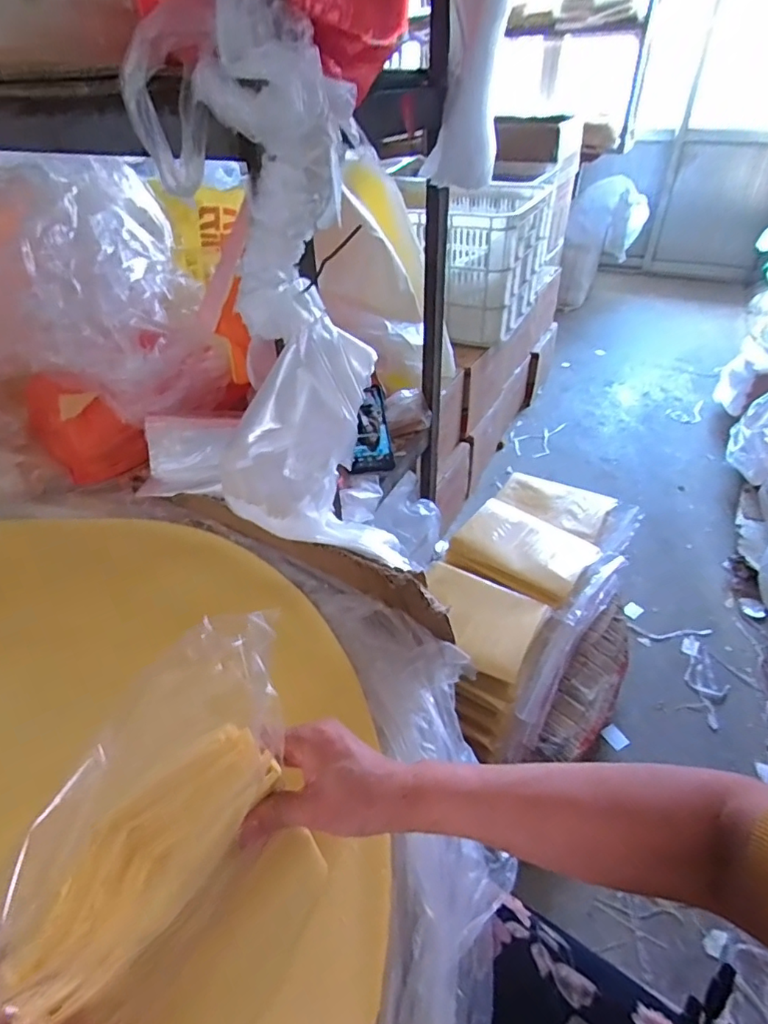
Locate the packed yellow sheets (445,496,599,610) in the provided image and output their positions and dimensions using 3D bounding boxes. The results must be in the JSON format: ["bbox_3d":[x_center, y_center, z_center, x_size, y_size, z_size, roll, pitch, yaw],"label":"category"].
[{"bbox_3d":[0.233,0.055,0.889,0.204,0.037,0.177,25,47,28],"label":"packed yellow sheets"}]

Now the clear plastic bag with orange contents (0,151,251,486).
[{"bbox_3d":[-0.418,-0.259,0.739,0.341,0.327,0.246,-24,45,-24],"label":"clear plastic bag with orange contents"}]

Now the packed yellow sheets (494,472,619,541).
[{"bbox_3d":[0.317,-0.017,1.018,0.201,0.035,0.123,24,46,27],"label":"packed yellow sheets"}]

